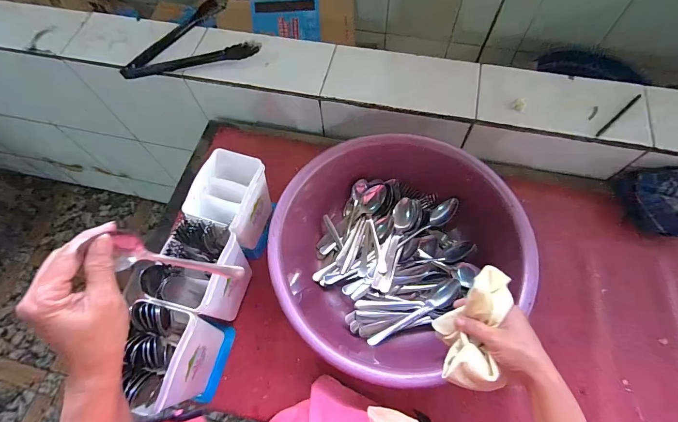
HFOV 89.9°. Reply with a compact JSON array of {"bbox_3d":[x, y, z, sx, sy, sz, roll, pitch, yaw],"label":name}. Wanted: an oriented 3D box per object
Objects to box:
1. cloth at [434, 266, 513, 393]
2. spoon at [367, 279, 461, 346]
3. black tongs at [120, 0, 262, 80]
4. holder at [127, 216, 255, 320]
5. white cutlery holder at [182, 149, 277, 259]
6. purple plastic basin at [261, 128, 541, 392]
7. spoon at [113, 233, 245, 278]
[{"bbox_3d":[0.170,0.139,0.424,0.074,0.052,0.149,21,76,12],"label":"cloth"},{"bbox_3d":[0.125,0.170,0.554,0.171,0.037,0.029,-32,68,-12],"label":"spoon"},{"bbox_3d":[-0.331,-0.390,0.749,0.280,0.032,0.204,-15,65,-4],"label":"black tongs"},{"bbox_3d":[-0.206,0.101,0.541,0.084,0.165,0.121,13,66,8],"label":"holder"},{"bbox_3d":[-0.181,-0.010,0.597,0.094,0.142,0.123,15,67,9],"label":"white cutlery holder"},{"bbox_3d":[0.089,0.064,0.571,0.364,0.120,0.380,-1,65,2],"label":"purple plastic basin"},{"bbox_3d":[-0.155,0.054,0.347,0.022,0.152,0.024,-23,63,21],"label":"spoon"}]

